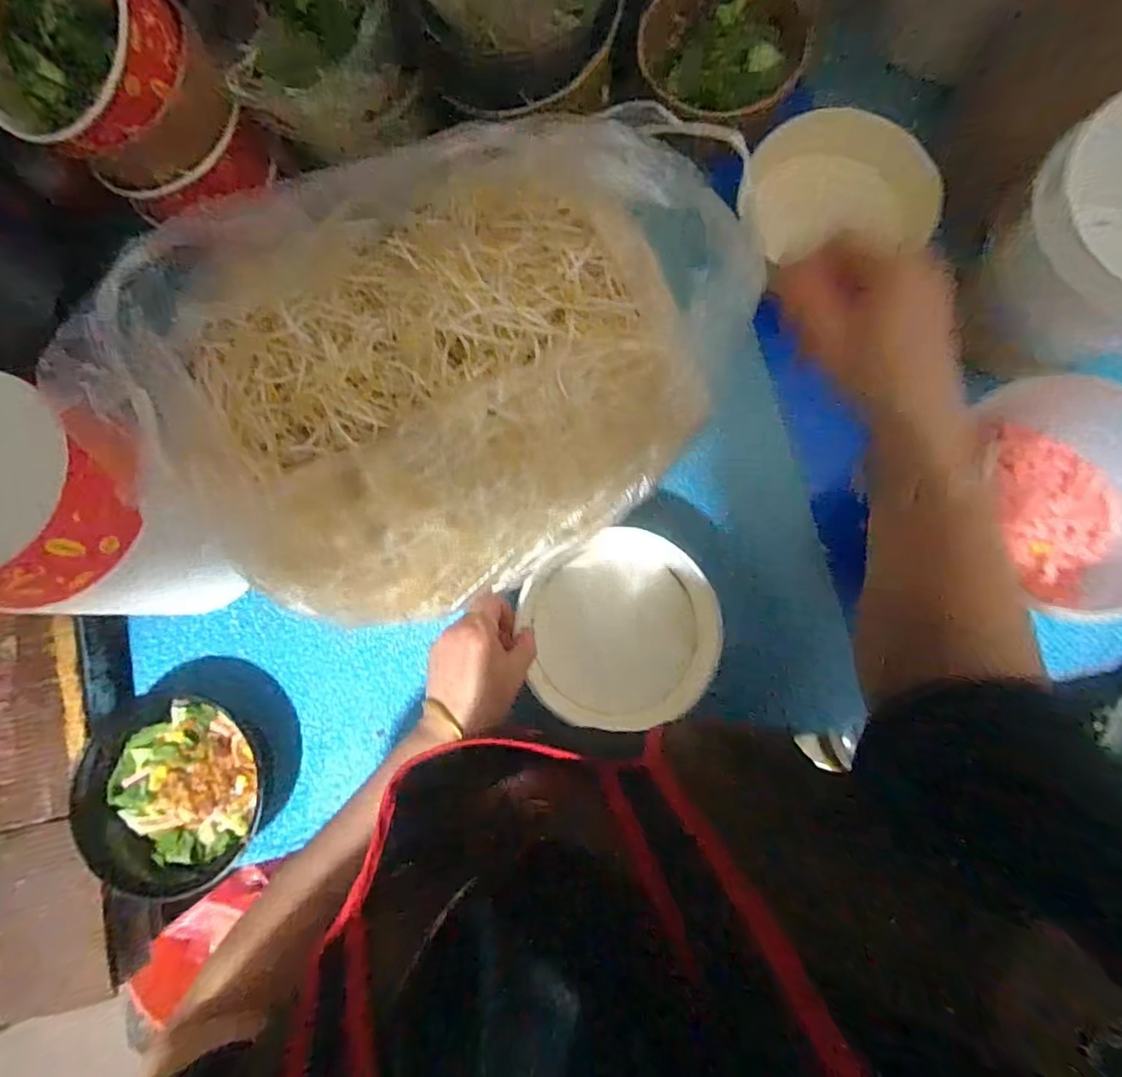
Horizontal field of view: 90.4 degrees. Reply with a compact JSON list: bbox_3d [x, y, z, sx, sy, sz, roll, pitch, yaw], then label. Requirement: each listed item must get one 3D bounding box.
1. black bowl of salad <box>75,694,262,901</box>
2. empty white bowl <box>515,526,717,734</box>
[{"bbox_3d":[-0.353,0.228,0.509,0.151,0.053,0.169,-7,82,3],"label":"black bowl of salad"},{"bbox_3d":[0.046,0.075,0.452,0.149,0.048,0.158,0,83,4],"label":"empty white bowl"}]

